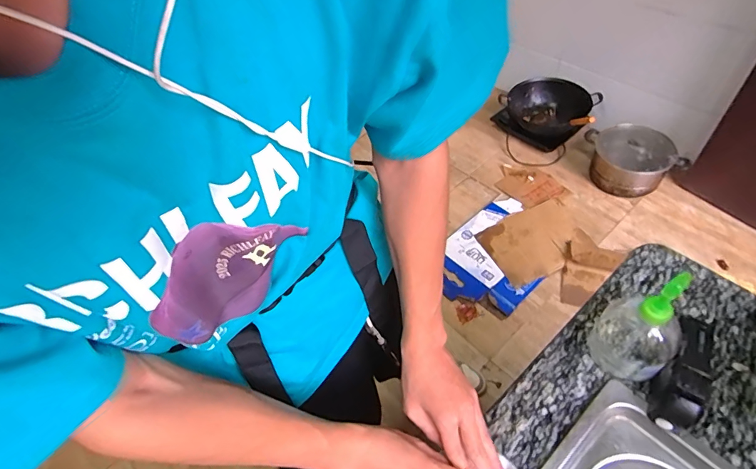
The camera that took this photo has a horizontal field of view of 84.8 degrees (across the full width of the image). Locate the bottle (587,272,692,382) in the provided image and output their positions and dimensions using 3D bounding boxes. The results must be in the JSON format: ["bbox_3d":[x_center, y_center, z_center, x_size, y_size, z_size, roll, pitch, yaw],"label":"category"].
[{"bbox_3d":[0.323,0.109,0.491,0.080,0.167,0.090,-30,62,-18],"label":"bottle"}]

